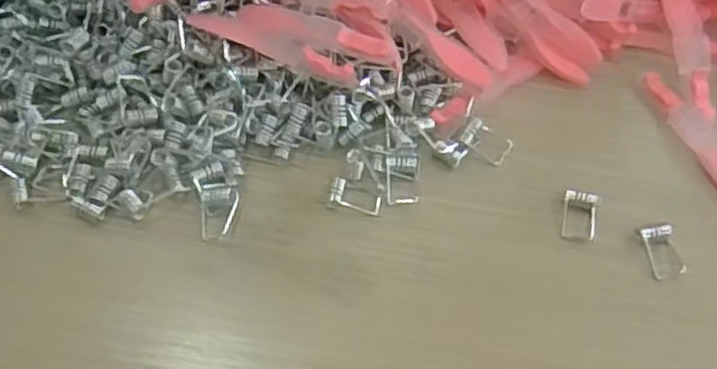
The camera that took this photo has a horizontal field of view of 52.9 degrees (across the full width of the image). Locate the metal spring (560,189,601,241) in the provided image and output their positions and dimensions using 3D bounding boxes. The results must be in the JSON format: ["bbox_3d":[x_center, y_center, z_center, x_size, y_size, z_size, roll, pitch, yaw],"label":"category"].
[{"bbox_3d":[0.094,0.012,0.304,0.014,0.004,0.023,11,58,6],"label":"metal spring"}]

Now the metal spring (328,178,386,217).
[{"bbox_3d":[-0.001,0.005,0.307,0.022,0.004,0.012,11,58,6],"label":"metal spring"}]

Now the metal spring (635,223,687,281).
[{"bbox_3d":[0.124,0.027,0.294,0.015,0.005,0.022,-10,59,-7],"label":"metal spring"}]

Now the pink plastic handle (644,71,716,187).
[{"bbox_3d":[0.156,-0.021,0.327,0.018,0.004,0.077,-21,61,-13],"label":"pink plastic handle"}]

